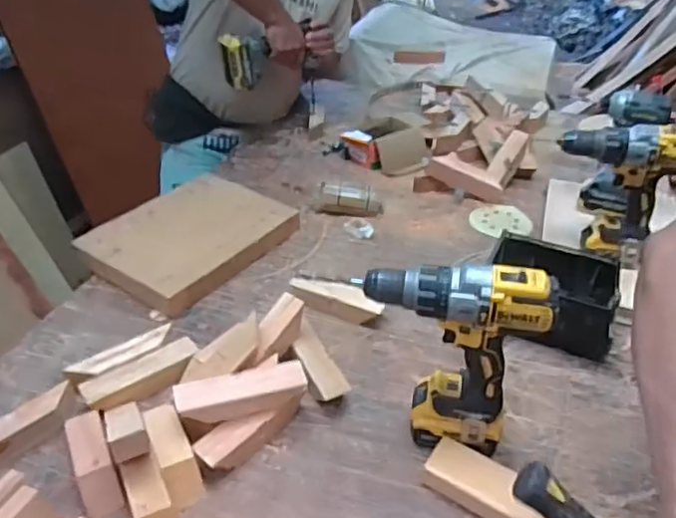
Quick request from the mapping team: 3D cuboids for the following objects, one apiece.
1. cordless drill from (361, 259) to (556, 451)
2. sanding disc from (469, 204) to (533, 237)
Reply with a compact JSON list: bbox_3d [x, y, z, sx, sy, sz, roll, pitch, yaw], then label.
[{"bbox_3d":[0.132,0.128,0.723,0.201,0.255,0.074,2,36,2],"label":"cordless drill"},{"bbox_3d":[0.324,-0.079,1.231,0.121,0.009,0.128,3,35,-2],"label":"sanding disc"}]

